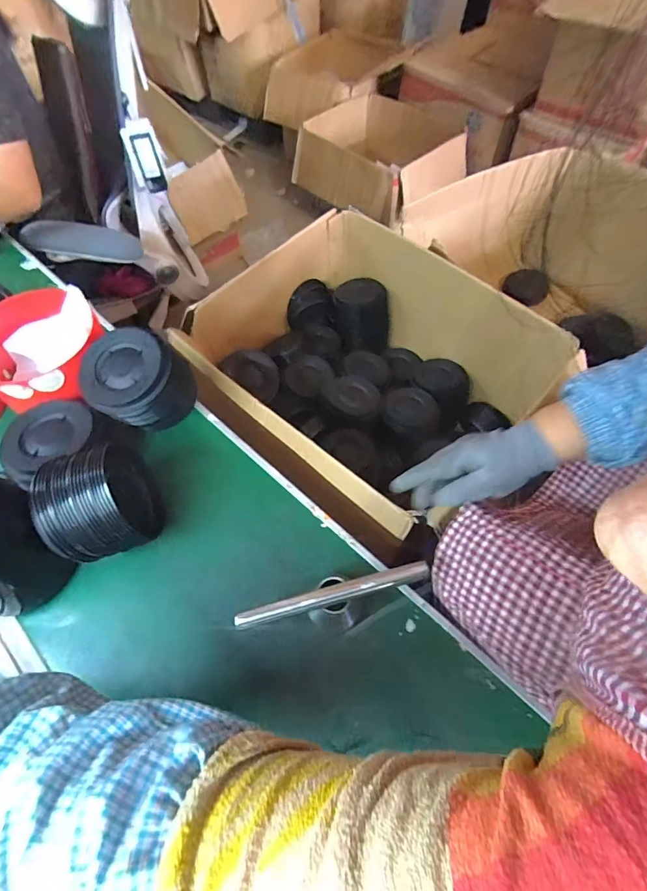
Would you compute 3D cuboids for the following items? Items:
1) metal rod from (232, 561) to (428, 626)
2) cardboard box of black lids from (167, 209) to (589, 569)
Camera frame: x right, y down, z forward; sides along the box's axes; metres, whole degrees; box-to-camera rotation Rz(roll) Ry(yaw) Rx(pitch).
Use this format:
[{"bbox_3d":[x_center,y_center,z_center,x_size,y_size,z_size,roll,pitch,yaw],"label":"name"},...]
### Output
[{"bbox_3d":[0.012,0.151,0.418,0.200,0.009,0.017,-13,60,-5],"label":"metal rod"},{"bbox_3d":[0.073,-0.161,0.850,0.584,0.286,0.564,39,68,22],"label":"cardboard box of black lids"}]

